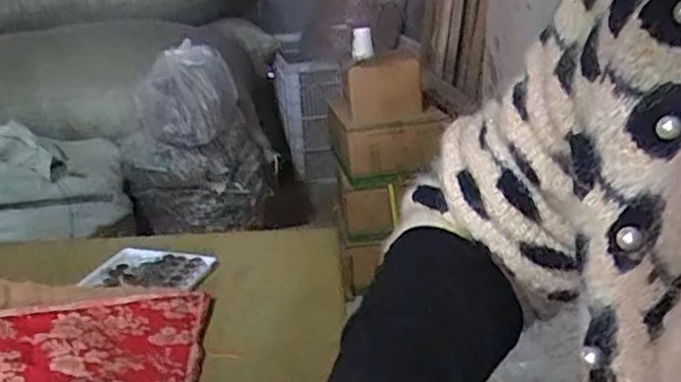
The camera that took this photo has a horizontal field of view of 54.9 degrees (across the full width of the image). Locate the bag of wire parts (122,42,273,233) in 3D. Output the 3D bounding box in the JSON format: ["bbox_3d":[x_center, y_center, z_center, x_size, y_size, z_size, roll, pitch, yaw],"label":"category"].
[{"bbox_3d":[-0.371,-0.131,1.804,0.243,0.468,0.303,5,21,17],"label":"bag of wire parts"}]

